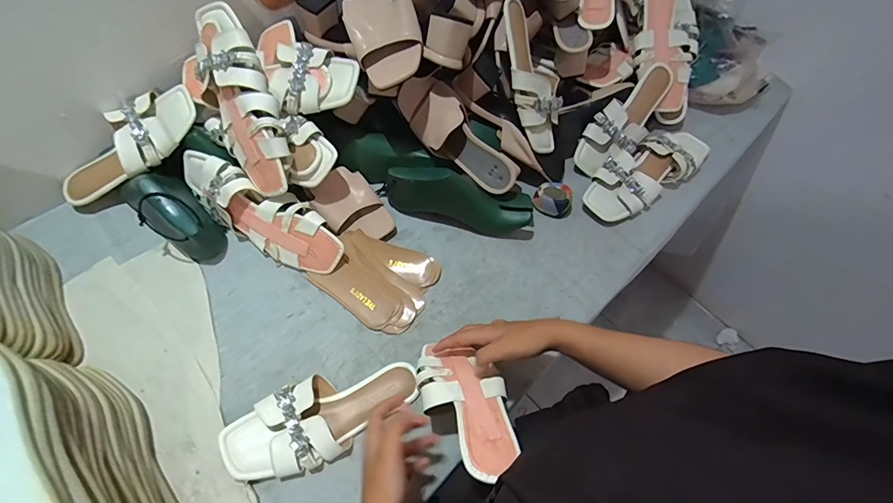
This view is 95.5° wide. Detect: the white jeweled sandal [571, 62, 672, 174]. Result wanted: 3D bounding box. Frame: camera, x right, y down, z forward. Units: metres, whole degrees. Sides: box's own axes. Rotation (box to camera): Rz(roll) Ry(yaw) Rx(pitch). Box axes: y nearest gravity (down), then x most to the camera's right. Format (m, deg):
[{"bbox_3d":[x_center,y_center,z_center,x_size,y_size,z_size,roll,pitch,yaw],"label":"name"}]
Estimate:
[{"bbox_3d":[0.328,-0.233,0.741,0.233,0.096,0.085,-45,71,-9],"label":"white jeweled sandal"}]

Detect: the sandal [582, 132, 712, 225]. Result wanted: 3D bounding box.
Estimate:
[{"bbox_3d":[0.360,-0.142,0.733,0.285,0.060,0.098,-31,70,-19],"label":"sandal"}]

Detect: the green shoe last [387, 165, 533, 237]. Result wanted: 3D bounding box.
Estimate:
[{"bbox_3d":[0.020,-0.088,0.648,0.234,0.088,0.067,12,63,1],"label":"green shoe last"}]

